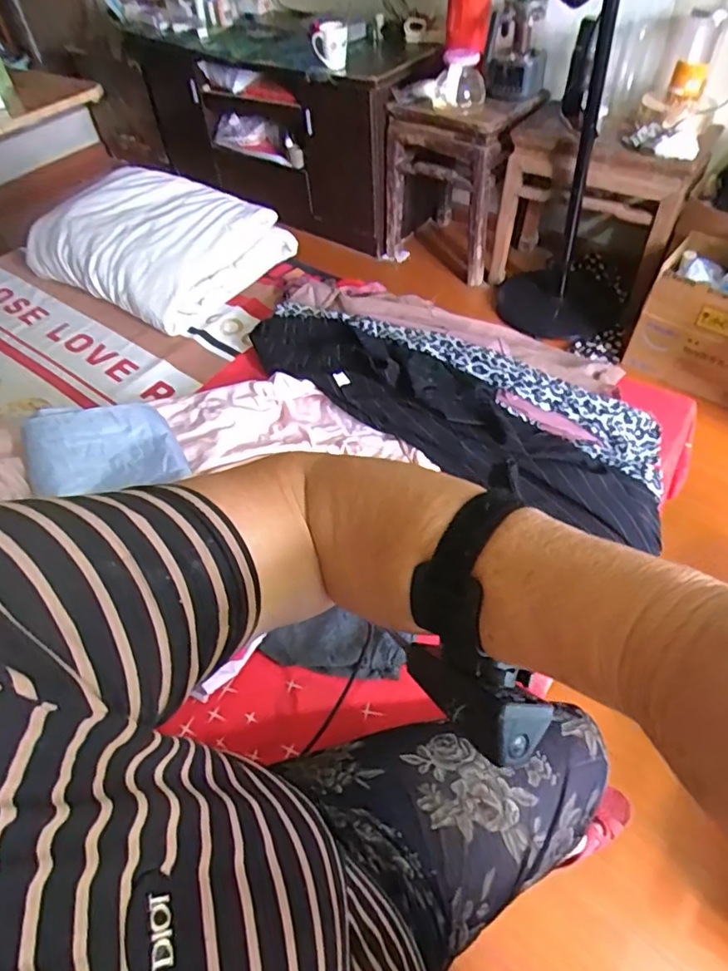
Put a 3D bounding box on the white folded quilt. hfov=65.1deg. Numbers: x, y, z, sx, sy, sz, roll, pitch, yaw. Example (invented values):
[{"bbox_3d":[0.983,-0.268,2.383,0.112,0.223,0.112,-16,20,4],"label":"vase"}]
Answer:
[{"bbox_3d":[-0.446,-0.523,1.199,0.449,0.131,0.371,23,57,21],"label":"white folded quilt"}]

